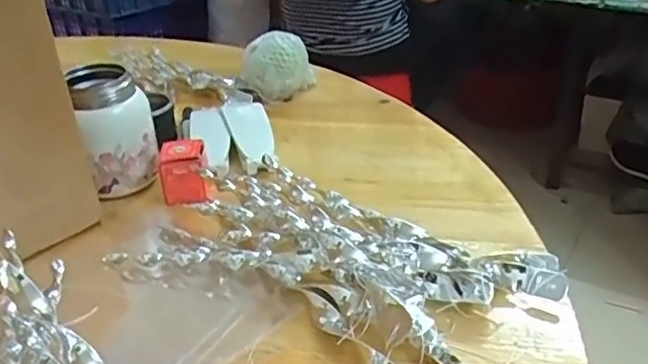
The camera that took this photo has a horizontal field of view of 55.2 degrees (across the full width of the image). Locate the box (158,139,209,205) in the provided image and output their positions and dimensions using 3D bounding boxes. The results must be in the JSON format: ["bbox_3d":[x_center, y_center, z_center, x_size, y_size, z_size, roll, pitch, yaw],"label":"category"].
[{"bbox_3d":[-0.146,-0.009,0.649,0.043,0.056,0.048,-8,32,-8],"label":"box"}]

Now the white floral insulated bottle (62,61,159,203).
[{"bbox_3d":[-0.217,-0.055,0.652,0.076,0.116,0.068,-19,35,-23],"label":"white floral insulated bottle"}]

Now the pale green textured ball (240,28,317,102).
[{"bbox_3d":[-0.065,-0.158,0.855,0.075,0.091,0.088,11,32,21],"label":"pale green textured ball"}]

